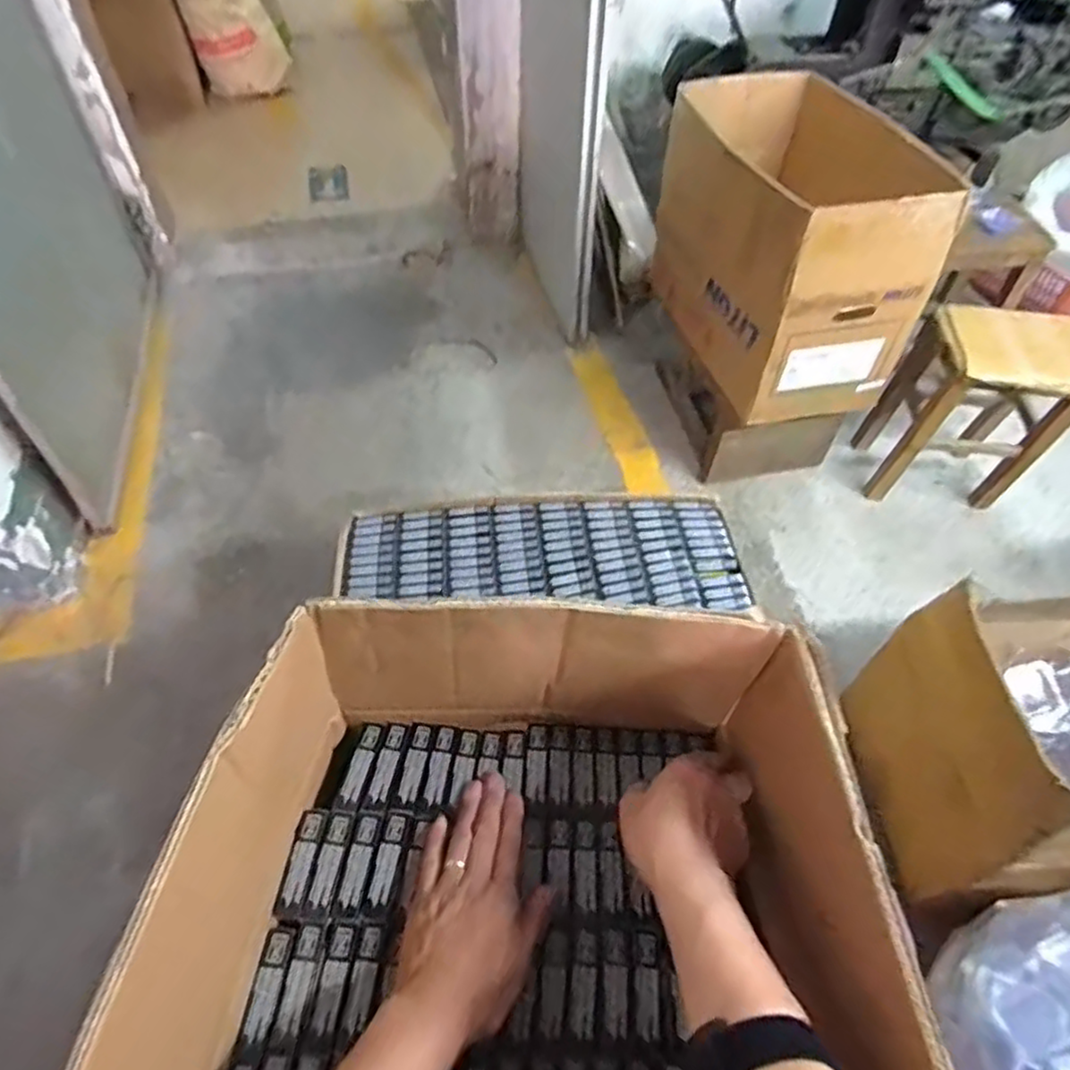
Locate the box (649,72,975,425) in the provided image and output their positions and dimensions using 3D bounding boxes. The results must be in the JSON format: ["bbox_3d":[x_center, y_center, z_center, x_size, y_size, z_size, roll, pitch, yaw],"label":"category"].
[{"bbox_3d":[0.558,-0.681,1.609,0.419,0.482,0.755,-9,52,-8],"label":"box"}]

